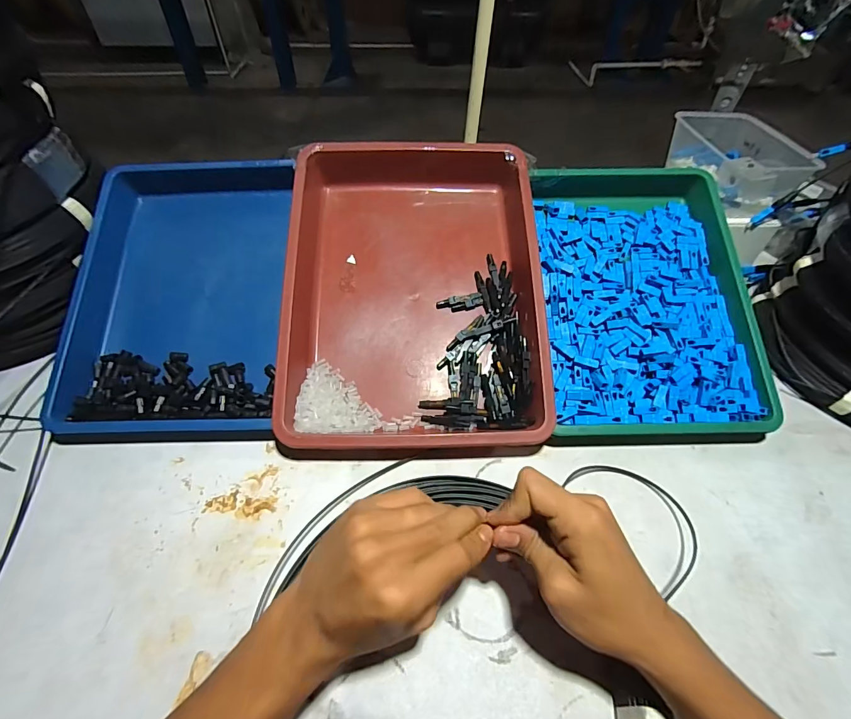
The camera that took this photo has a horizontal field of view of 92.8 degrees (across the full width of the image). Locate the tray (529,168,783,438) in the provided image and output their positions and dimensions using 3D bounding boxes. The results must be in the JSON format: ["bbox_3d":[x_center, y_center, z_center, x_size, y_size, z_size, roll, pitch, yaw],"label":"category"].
[{"bbox_3d":[0.242,-0.079,0.451,0.215,0.043,0.326,-1,69,1],"label":"tray"}]

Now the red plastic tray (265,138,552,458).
[{"bbox_3d":[-0.012,-0.084,0.448,0.266,0.066,0.354,-1,71,0],"label":"red plastic tray"}]

